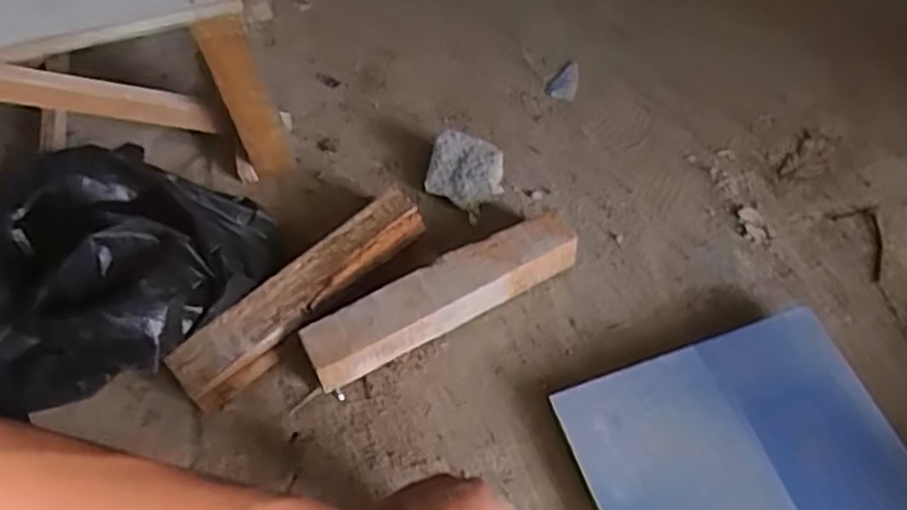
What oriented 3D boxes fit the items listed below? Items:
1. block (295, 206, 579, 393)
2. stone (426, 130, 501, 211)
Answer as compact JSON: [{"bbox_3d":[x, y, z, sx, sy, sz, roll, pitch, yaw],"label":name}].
[{"bbox_3d":[-0.008,0.038,0.619,0.239,0.053,0.044,-27,59,-13],"label":"block"},{"bbox_3d":[0.011,-0.079,0.696,0.071,0.040,0.056,22,61,18],"label":"stone"}]

